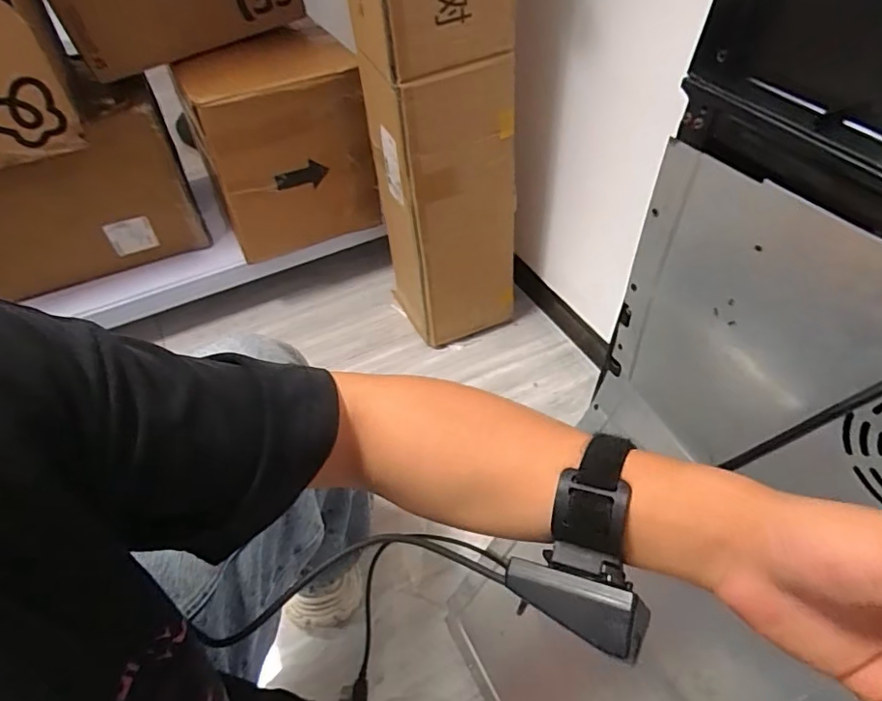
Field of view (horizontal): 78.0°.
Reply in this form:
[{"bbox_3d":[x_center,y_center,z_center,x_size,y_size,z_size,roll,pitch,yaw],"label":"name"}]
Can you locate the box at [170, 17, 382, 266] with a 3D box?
[{"bbox_3d":[-0.312,-0.423,1.113,0.302,0.343,0.228,-16,51,-11],"label":"box"}]

